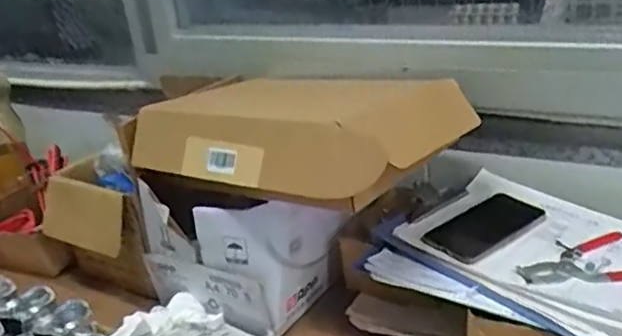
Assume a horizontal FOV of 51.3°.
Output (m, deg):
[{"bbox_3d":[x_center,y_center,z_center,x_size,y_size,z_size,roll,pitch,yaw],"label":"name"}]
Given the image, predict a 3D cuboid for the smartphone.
[{"bbox_3d":[0.226,0.075,0.841,0.163,0.009,0.081,-23,39,-27],"label":"smartphone"}]

